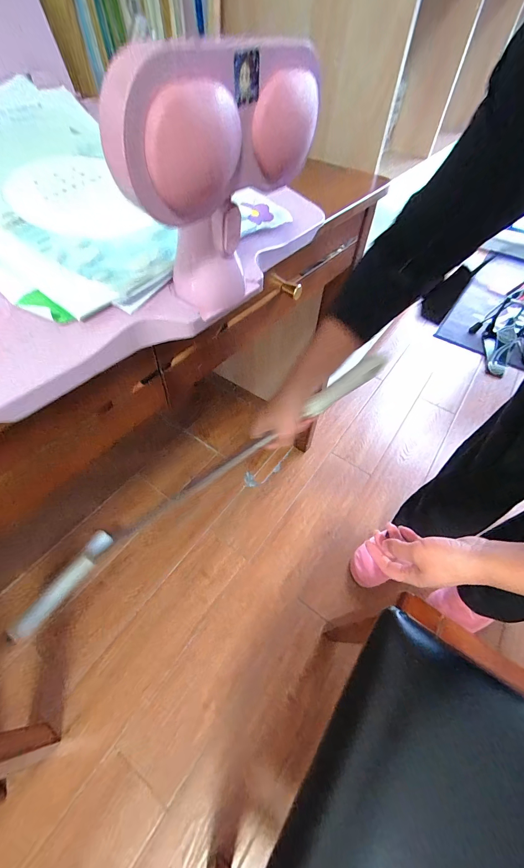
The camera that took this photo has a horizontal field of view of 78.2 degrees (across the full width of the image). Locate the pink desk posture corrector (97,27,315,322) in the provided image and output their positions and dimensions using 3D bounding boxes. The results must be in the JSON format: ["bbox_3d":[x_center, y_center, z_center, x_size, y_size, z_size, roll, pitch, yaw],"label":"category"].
[{"bbox_3d":[-0.032,-0.155,0.219,0.051,0.145,0.153,35,59,21],"label":"pink desk posture corrector"}]

